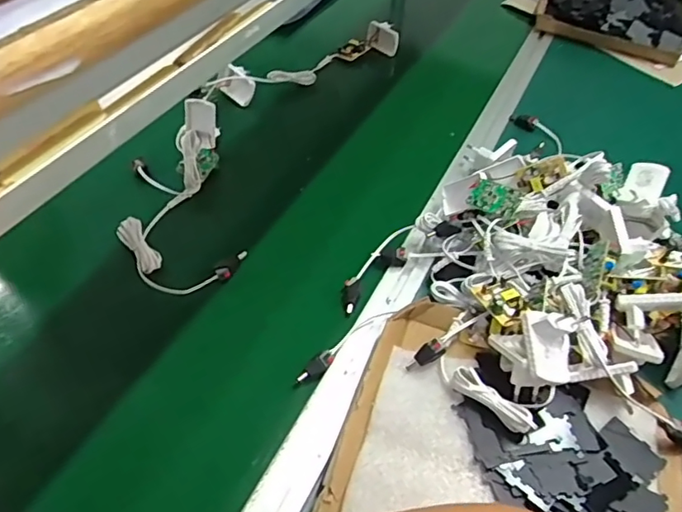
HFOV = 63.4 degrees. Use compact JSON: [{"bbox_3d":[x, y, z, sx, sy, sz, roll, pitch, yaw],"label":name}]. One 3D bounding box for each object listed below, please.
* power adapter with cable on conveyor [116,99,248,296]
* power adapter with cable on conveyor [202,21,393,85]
[{"bbox_3d":[-0.190,-0.075,0.630,0.123,0.076,0.256,-9,49,-13],"label":"power adapter with cable on conveyor"},{"bbox_3d":[-0.046,-0.296,0.849,0.327,0.044,0.062,-31,57,-29],"label":"power adapter with cable on conveyor"}]

